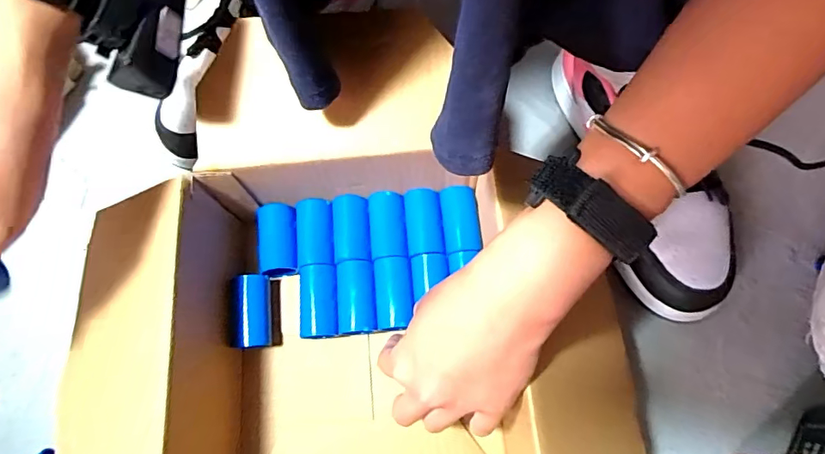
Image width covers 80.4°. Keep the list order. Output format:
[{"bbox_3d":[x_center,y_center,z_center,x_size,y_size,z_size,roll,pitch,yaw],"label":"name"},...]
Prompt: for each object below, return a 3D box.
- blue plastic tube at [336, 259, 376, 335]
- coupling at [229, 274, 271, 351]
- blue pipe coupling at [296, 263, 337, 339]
[{"bbox_3d":[-0.043,0.057,0.382,0.028,0.028,0.056,-5,72,-1],"label":"blue plastic tube"},{"bbox_3d":[-0.124,0.066,0.377,0.028,0.027,0.054,-6,72,-2],"label":"coupling"},{"bbox_3d":[-0.072,0.059,0.380,0.028,0.028,0.055,-6,72,-2],"label":"blue pipe coupling"}]

